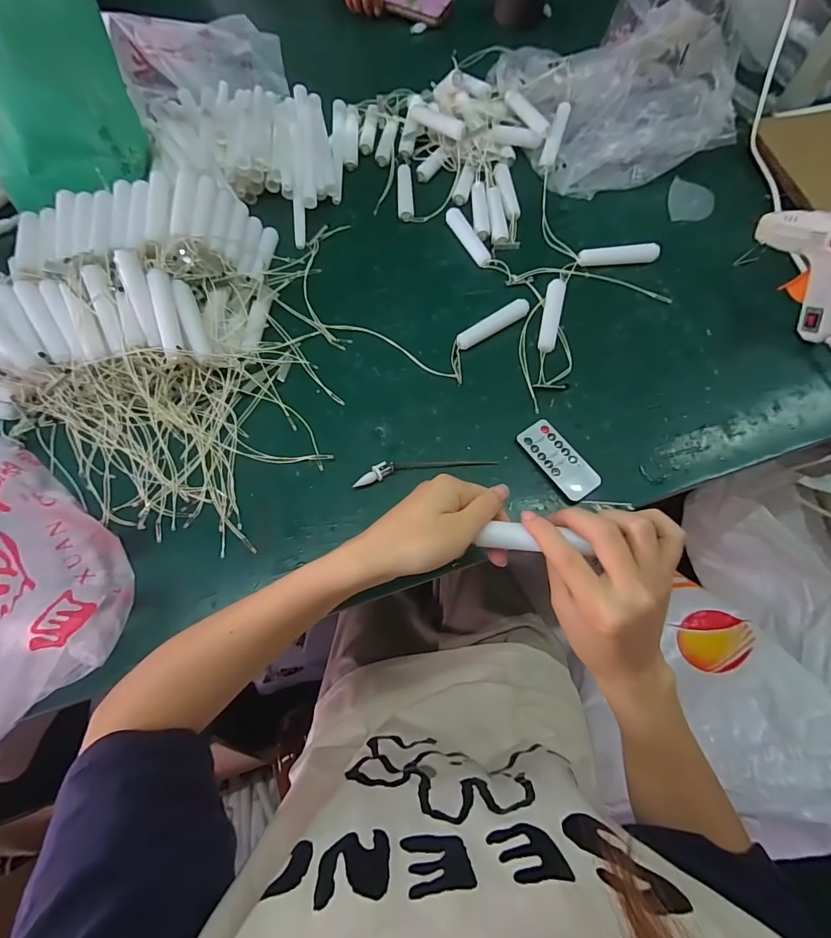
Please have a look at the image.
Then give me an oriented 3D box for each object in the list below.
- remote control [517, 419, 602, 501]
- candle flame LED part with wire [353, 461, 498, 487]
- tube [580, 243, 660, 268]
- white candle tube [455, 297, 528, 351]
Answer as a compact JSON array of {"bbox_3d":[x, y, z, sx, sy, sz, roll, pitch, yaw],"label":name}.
[{"bbox_3d":[0.138,-0.010,0.407,0.039,0.006,0.083,-33,72,-10],"label":"remote control"},{"bbox_3d":[0.009,-0.004,0.406,0.135,0.012,0.019,-11,69,-2],"label":"candle flame LED part with wire"},{"bbox_3d":[0.236,-0.250,0.493,0.088,0.015,0.020,-2,69,1],"label":"tube"},{"bbox_3d":[0.084,-0.157,0.462,0.089,0.017,0.019,-30,71,-9],"label":"white candle tube"}]

